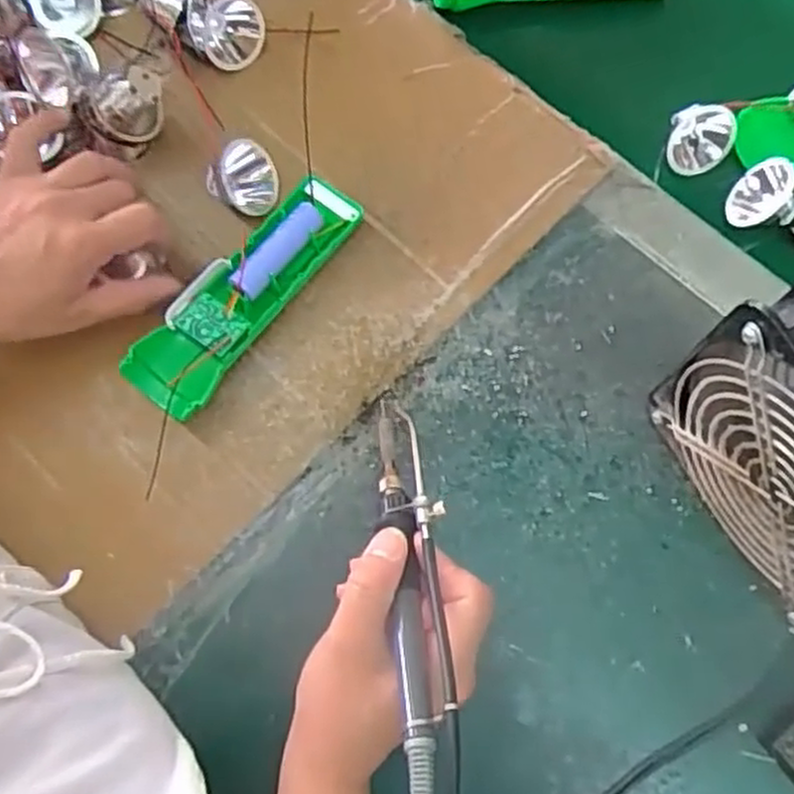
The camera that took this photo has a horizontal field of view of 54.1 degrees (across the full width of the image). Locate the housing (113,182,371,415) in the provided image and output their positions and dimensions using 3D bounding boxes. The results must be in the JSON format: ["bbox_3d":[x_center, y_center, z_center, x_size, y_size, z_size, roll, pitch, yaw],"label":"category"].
[{"bbox_3d":[-0.082,-0.059,0.428,0.040,0.025,0.154,37,77,11],"label":"housing"}]

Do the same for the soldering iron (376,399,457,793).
[{"bbox_3d":[0.007,0.081,0.353,0.025,0.029,0.203,-3,55,0],"label":"soldering iron"}]

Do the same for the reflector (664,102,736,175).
[{"bbox_3d":[0.193,-0.163,0.490,0.038,0.042,0.024,14,42,27],"label":"reflector"}]

